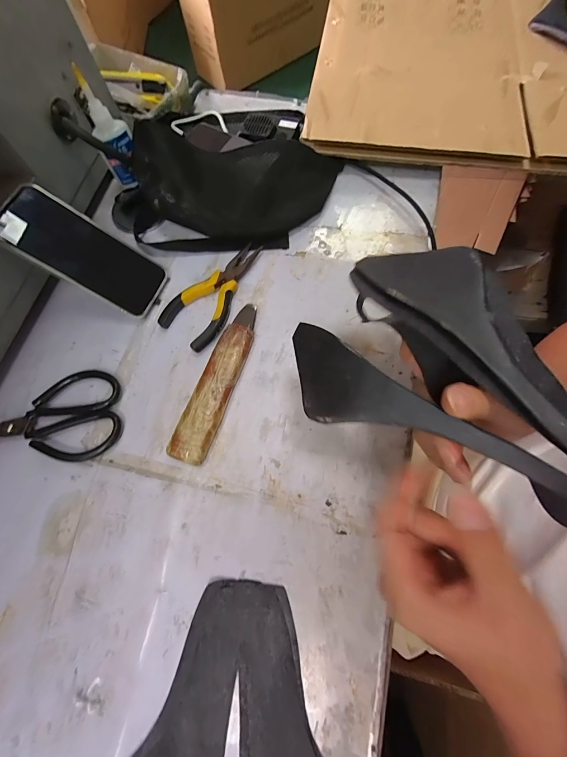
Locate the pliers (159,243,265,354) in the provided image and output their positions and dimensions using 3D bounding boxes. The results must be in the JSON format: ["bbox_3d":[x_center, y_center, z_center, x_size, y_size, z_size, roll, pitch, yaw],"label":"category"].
[{"bbox_3d":[-0.078,-0.107,0.386,0.069,0.018,0.152,35,76,12],"label":"pliers"}]

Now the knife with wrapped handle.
[{"bbox_3d":[-0.070,0.001,0.352,0.039,0.018,0.186,19,73,8],"label":"knife with wrapped handle"}]

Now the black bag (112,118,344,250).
[{"bbox_3d":[-0.078,-0.239,0.393,0.299,0.084,0.121,-4,72,1],"label":"black bag"}]

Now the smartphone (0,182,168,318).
[{"bbox_3d":[-0.220,-0.140,0.358,0.159,0.011,0.078,30,72,-26],"label":"smartphone"}]

